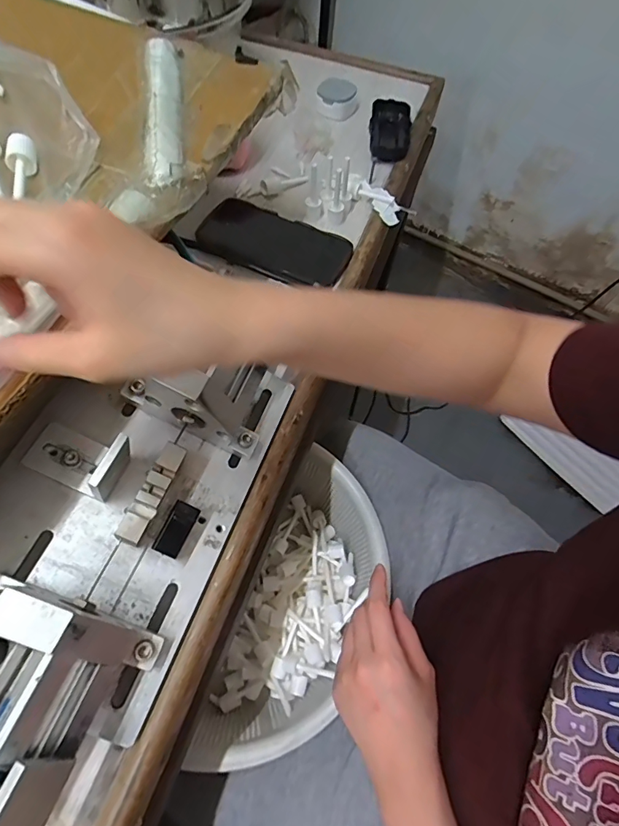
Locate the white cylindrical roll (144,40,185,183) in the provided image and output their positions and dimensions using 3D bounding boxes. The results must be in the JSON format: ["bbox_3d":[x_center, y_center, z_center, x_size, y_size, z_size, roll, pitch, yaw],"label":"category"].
[{"bbox_3d":[-0.113,-0.238,0.337,0.025,0.014,0.171,-5,63,-7],"label":"white cylindrical roll"}]

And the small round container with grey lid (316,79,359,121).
[{"bbox_3d":[0.041,-0.451,0.628,0.055,0.030,0.047,-2,62,-5],"label":"small round container with grey lid"}]

